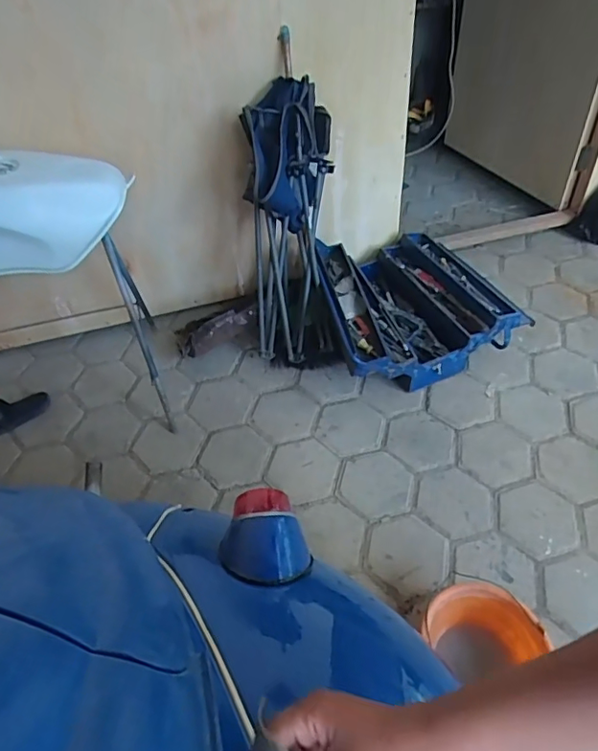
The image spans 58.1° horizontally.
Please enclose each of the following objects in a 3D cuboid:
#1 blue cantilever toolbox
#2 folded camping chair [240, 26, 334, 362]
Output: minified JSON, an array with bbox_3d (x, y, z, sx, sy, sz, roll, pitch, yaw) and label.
[{"bbox_3d":[0.349,-0.235,1.710,0.603,0.198,0.533,-17,48,-11],"label":"blue cantilever toolbox"},{"bbox_3d":[-0.039,-0.477,1.558,0.229,0.874,0.204,10,26,13],"label":"folded camping chair"}]

